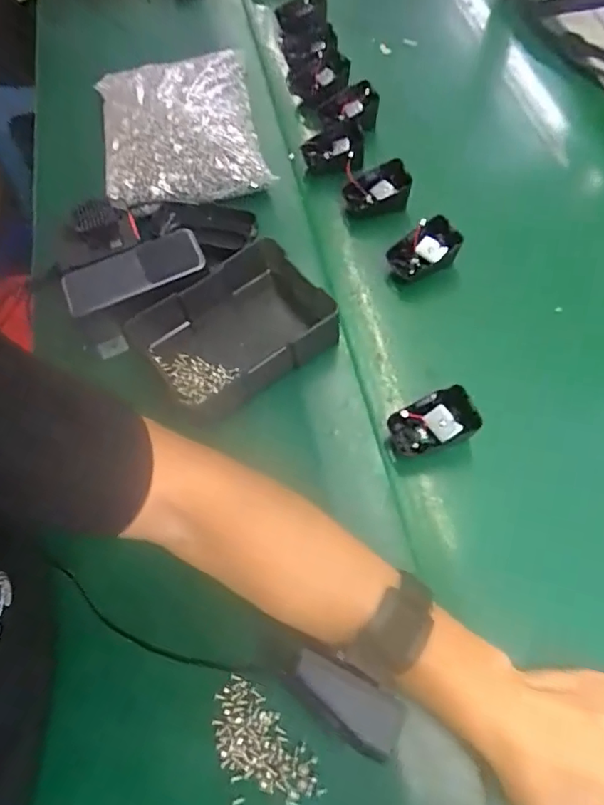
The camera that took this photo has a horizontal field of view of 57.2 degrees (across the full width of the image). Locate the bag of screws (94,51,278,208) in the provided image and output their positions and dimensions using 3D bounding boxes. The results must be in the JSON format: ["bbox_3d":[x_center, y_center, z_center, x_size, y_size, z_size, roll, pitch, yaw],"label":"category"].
[{"bbox_3d":[-0.139,-0.315,0.631,0.175,0.059,0.236,-13,62,-4],"label":"bag of screws"}]

